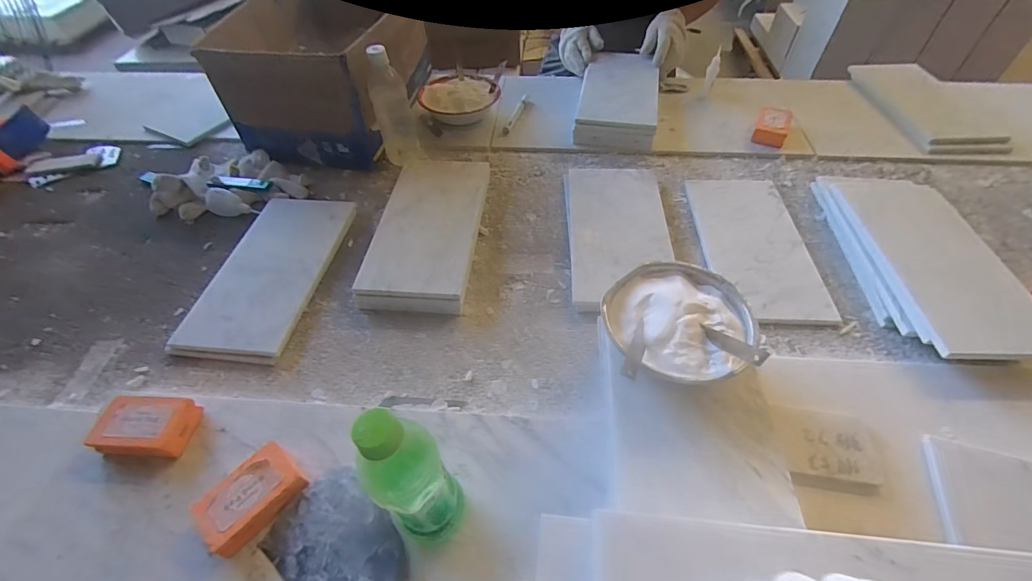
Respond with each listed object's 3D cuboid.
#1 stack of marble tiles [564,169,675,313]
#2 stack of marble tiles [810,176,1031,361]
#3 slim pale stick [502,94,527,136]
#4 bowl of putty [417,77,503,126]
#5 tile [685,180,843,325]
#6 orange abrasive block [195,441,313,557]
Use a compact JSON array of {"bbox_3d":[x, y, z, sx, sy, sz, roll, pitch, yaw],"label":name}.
[{"bbox_3d":[0.160,-0.095,0.697,0.153,0.027,0.291,0,50,2],"label":"stack of marble tiles"},{"bbox_3d":[0.566,-0.055,0.634,0.172,0.049,0.360,-1,50,2],"label":"stack of marble tiles"},{"bbox_3d":[0.002,-0.368,0.924,0.017,0.009,0.152,12,52,13],"label":"slim pale stick"},{"bbox_3d":[-0.121,-0.396,0.925,0.149,0.053,0.146,-1,50,2],"label":"bowl of putty"},{"bbox_3d":[0.364,-0.077,0.684,0.151,0.007,0.297,2,50,4],"label":"tile"},{"bbox_3d":[-0.261,0.204,0.441,0.057,0.033,0.091,33,59,26],"label":"orange abrasive block"}]

